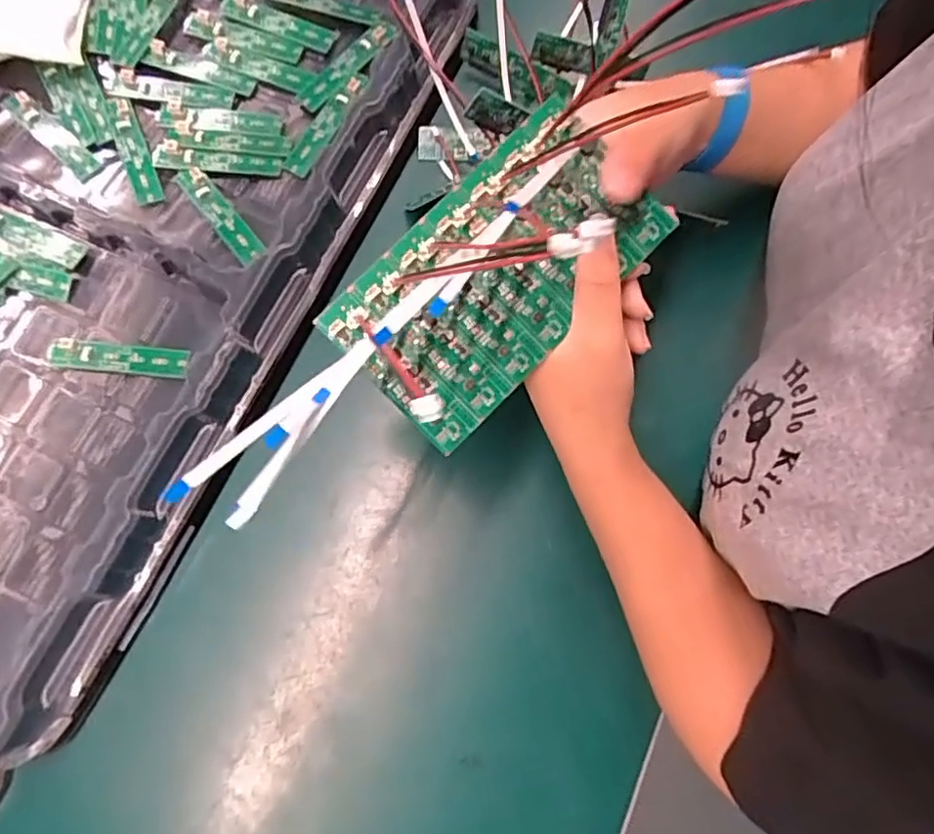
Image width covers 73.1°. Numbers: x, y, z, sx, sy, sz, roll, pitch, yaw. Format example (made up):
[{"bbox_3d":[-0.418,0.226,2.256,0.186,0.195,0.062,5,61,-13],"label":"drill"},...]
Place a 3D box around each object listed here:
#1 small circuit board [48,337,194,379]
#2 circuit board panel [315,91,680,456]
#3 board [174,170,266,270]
[{"bbox_3d":[-0.212,-0.036,0.383,0.087,0.007,0.019,5,84,-1],"label":"small circuit board"},{"bbox_3d":[0.016,-0.065,0.285,0.147,0.009,0.081,-45,97,-5],"label":"circuit board panel"},{"bbox_3d":[-0.157,-0.128,0.403,0.018,0.006,0.084,-37,78,-13],"label":"board"}]

